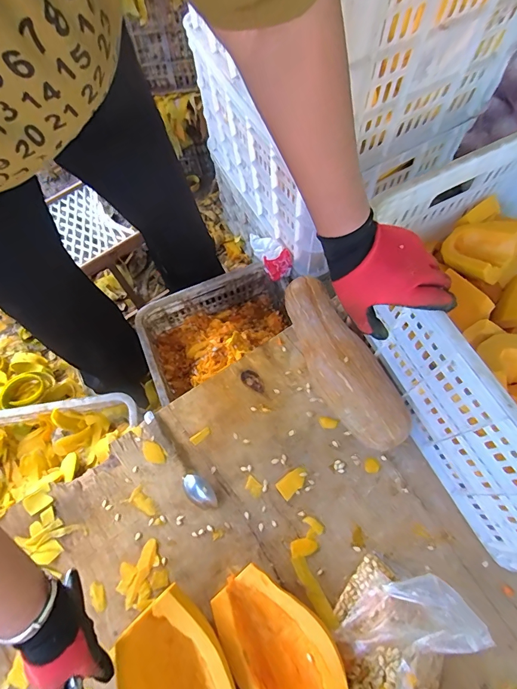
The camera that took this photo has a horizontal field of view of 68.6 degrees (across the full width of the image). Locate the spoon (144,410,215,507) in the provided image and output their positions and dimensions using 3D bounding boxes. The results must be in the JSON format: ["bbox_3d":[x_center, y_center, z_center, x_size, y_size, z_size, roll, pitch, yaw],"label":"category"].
[{"bbox_3d":[-0.144,0.202,0.658,0.036,0.016,0.199,-40,72,-13],"label":"spoon"}]

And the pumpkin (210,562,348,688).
[{"bbox_3d":[0.028,0.425,0.536,0.213,0.073,0.127,41,75,16],"label":"pumpkin"}]

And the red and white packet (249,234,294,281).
[{"bbox_3d":[0.023,-0.218,0.897,0.061,0.060,0.138,-29,55,-9],"label":"red and white packet"}]

